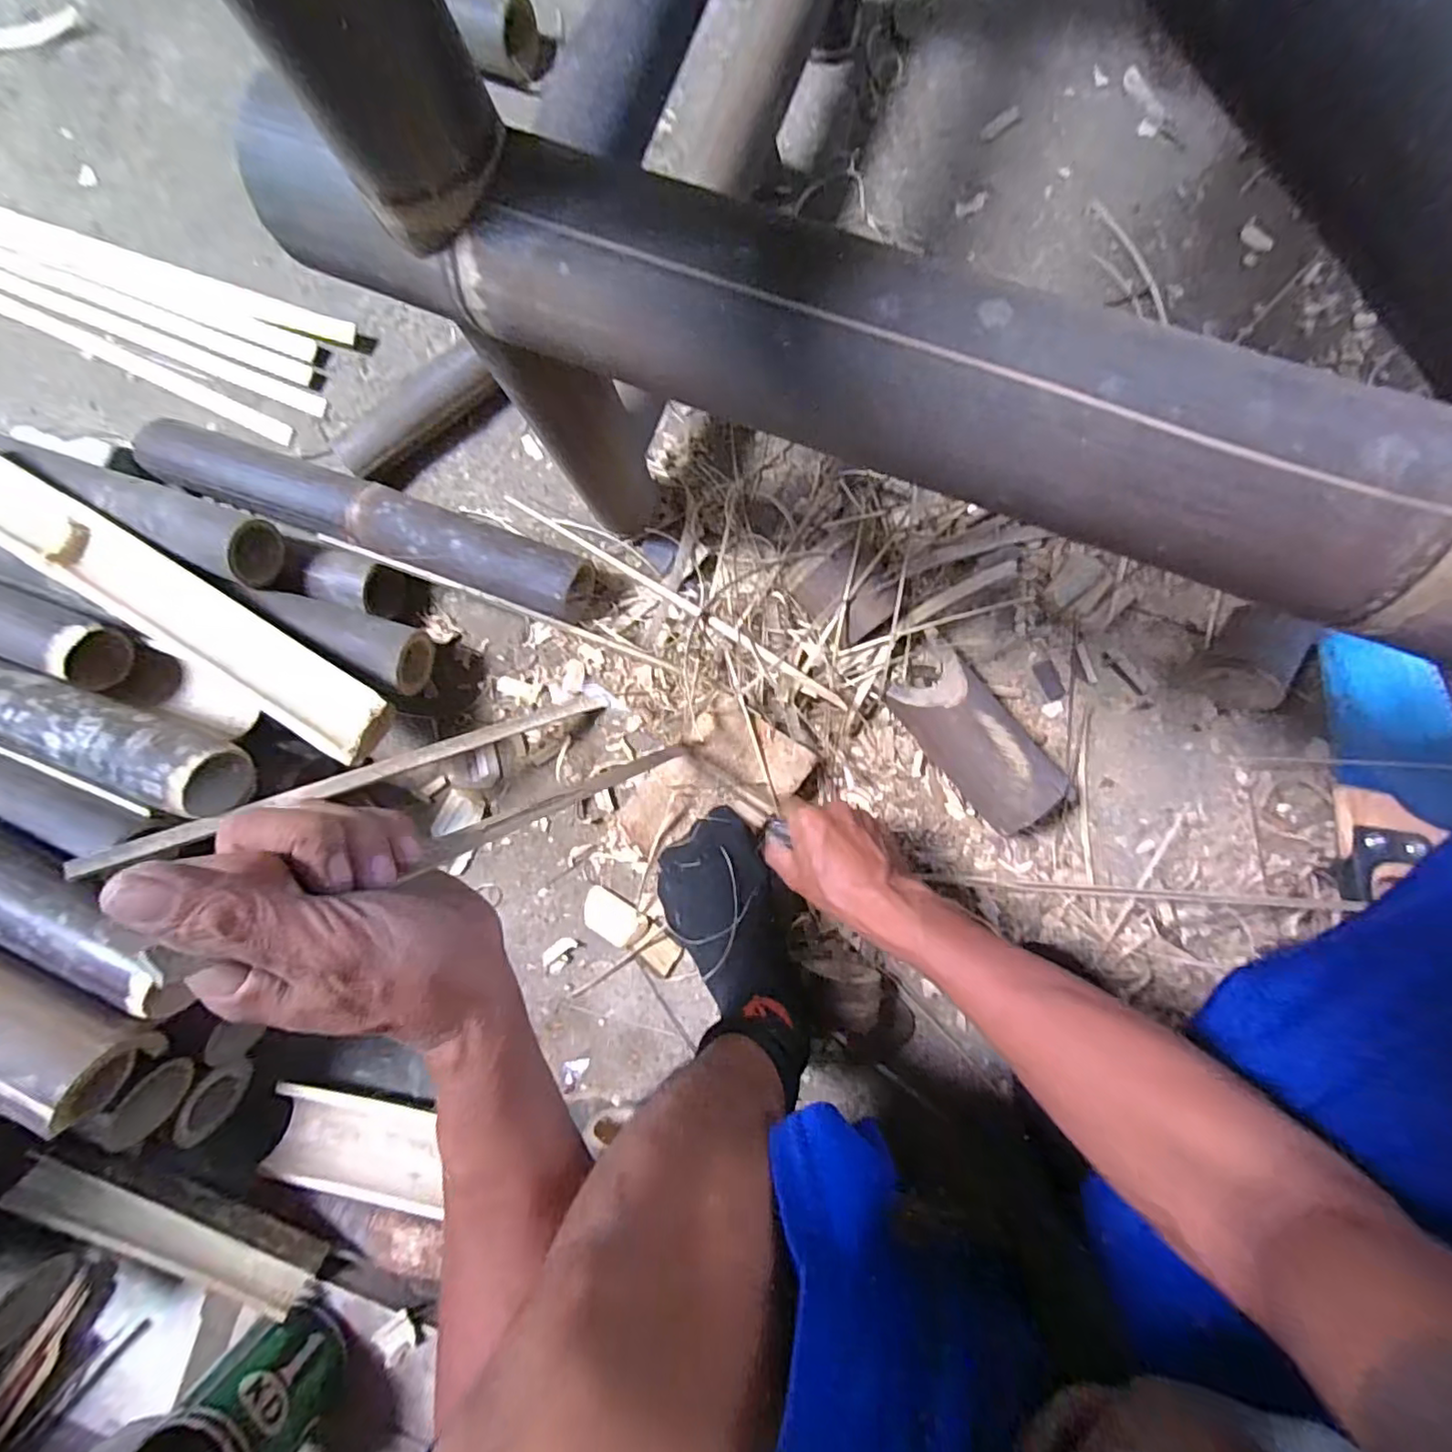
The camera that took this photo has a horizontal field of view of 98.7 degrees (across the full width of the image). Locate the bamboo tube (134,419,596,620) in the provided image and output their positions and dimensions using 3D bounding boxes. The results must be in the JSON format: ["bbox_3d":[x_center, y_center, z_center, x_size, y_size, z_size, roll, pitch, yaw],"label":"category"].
[{"bbox_3d":[-0.367,-0.214,0.634,0.483,0.064,0.070,20,90,5],"label":"bamboo tube"}]

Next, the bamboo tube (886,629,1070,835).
[{"bbox_3d":[0.227,0.005,0.567,0.086,0.060,0.172,-39,86,3],"label":"bamboo tube"}]

